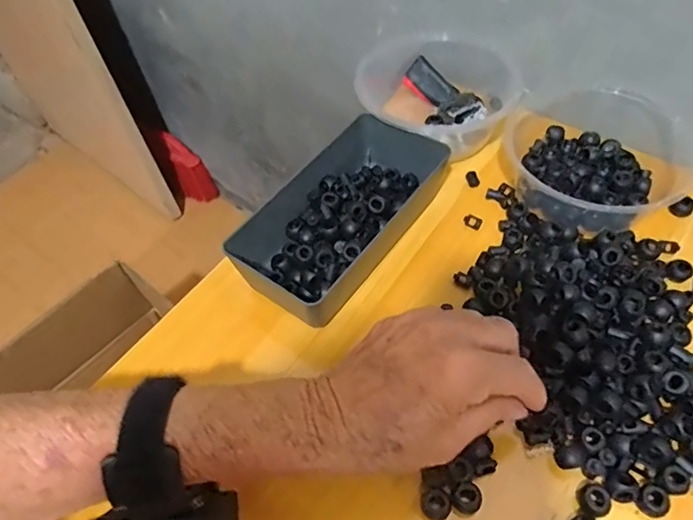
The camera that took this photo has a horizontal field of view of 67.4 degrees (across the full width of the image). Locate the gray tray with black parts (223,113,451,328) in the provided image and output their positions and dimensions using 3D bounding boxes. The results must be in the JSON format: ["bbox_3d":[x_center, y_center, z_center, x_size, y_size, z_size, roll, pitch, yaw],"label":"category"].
[{"bbox_3d":[0.006,-0.050,0.430,0.092,0.046,0.218,29,61,22],"label":"gray tray with black parts"}]

